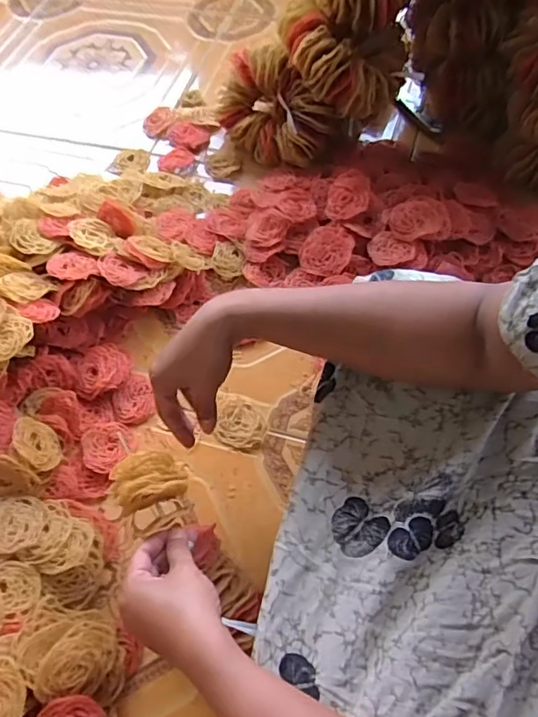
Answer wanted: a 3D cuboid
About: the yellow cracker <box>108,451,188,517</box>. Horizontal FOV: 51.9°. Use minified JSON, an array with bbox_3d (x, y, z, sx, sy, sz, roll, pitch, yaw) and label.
[{"bbox_3d":[-0.108,0.106,0.491,0.066,0.029,0.042,-16,61,-5],"label":"yellow cracker"}]

